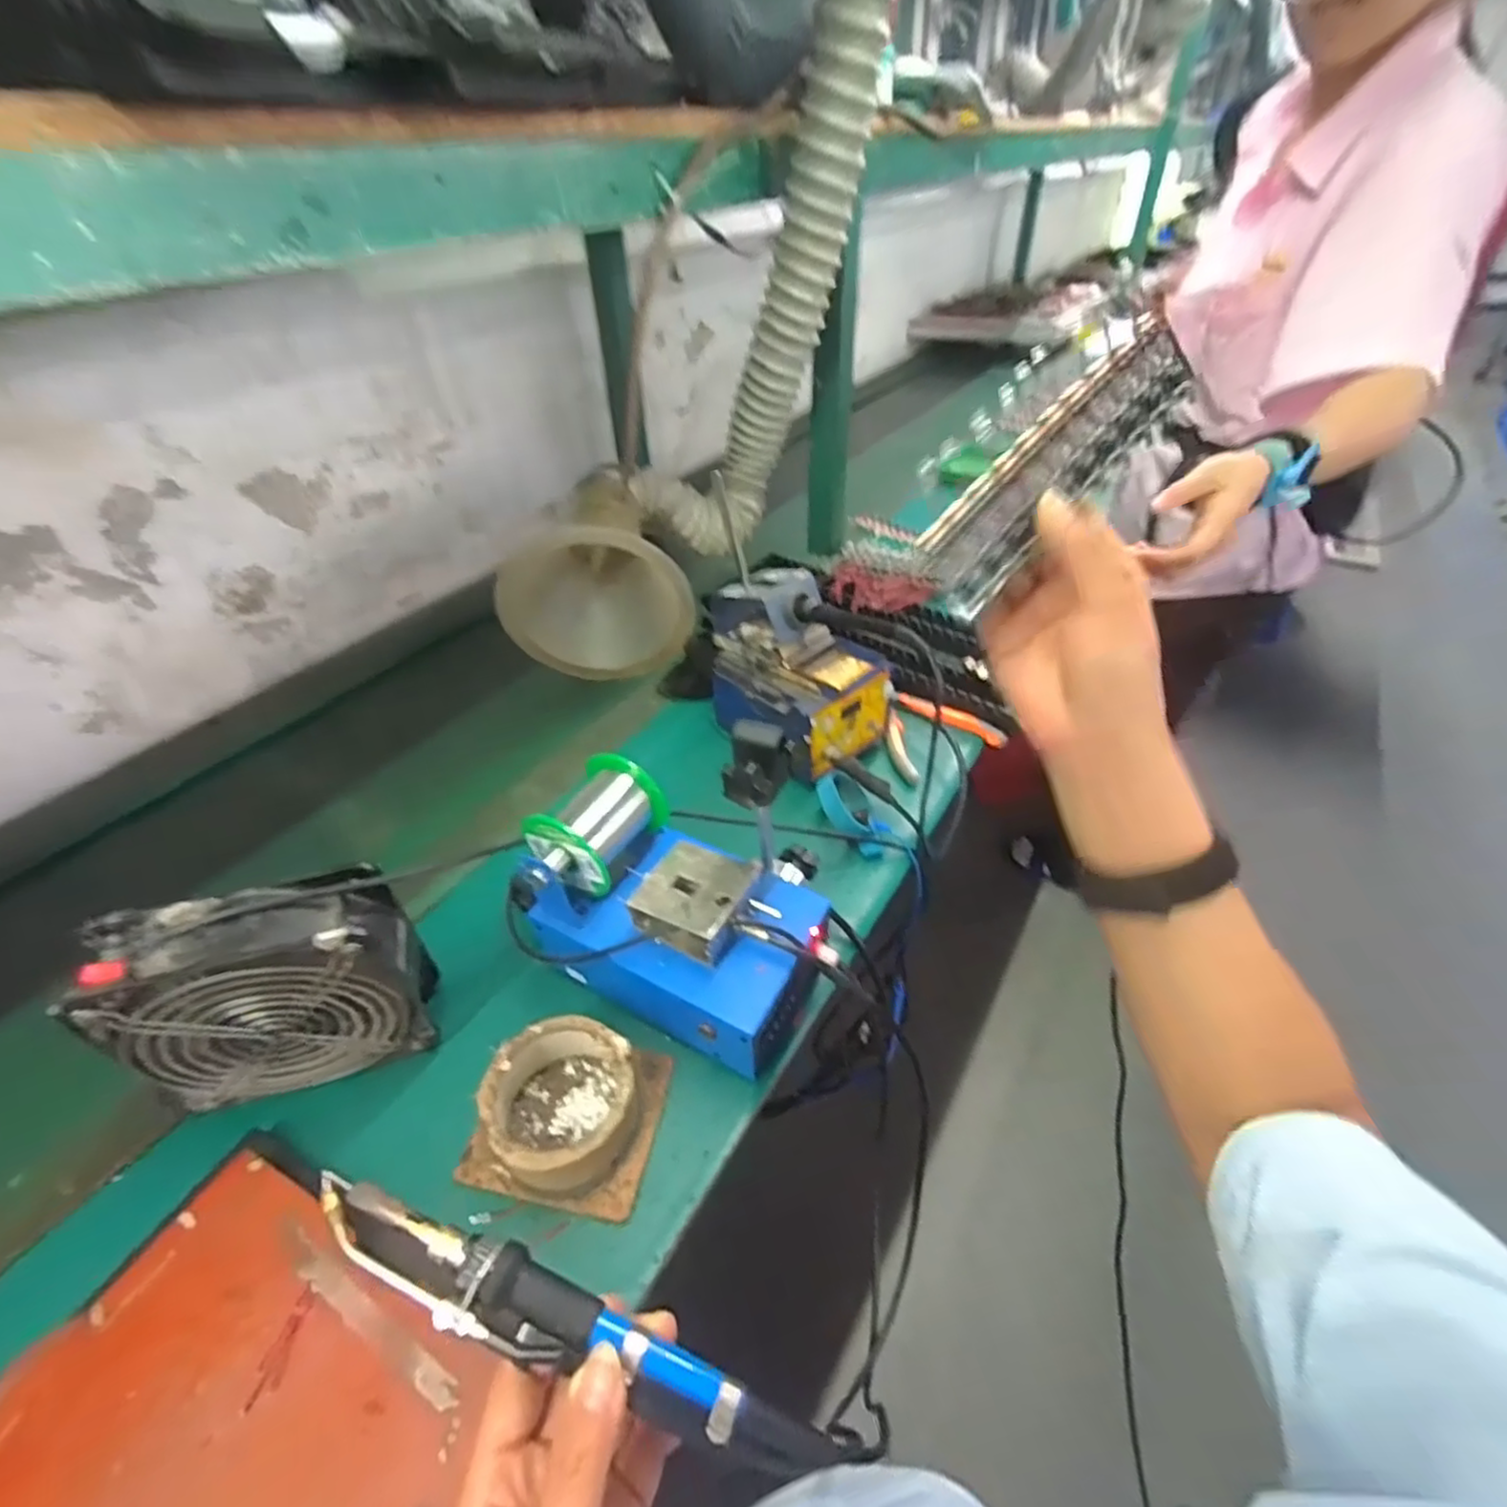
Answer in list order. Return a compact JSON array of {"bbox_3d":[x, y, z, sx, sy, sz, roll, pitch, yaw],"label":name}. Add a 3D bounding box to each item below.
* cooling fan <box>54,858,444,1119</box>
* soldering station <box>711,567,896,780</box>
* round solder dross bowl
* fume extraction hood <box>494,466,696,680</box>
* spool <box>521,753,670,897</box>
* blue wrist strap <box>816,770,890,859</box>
[{"bbox_3d":[-0.290,0.146,0.419,0.159,0.143,0.057,-15,42,-12],"label":"cooling fan"},{"bbox_3d":[0.040,-0.090,0.670,0.121,0.141,0.165,-29,47,-26],"label":"soldering station"},{"bbox_3d":[-0.116,0.215,0.428,0.086,0.049,0.086,-2,41,2],"label":"round solder dross bowl"},{"bbox_3d":[-0.153,-0.182,0.708,0.172,0.141,0.173,-7,41,-3],"label":"fume extraction hood"},{"bbox_3d":[-0.106,0.053,0.489,0.063,0.069,0.088,19,46,24],"label":"spool"},{"bbox_3d":[0.085,0.054,0.608,0.040,0.018,0.084,-35,77,-30],"label":"blue wrist strap"}]

